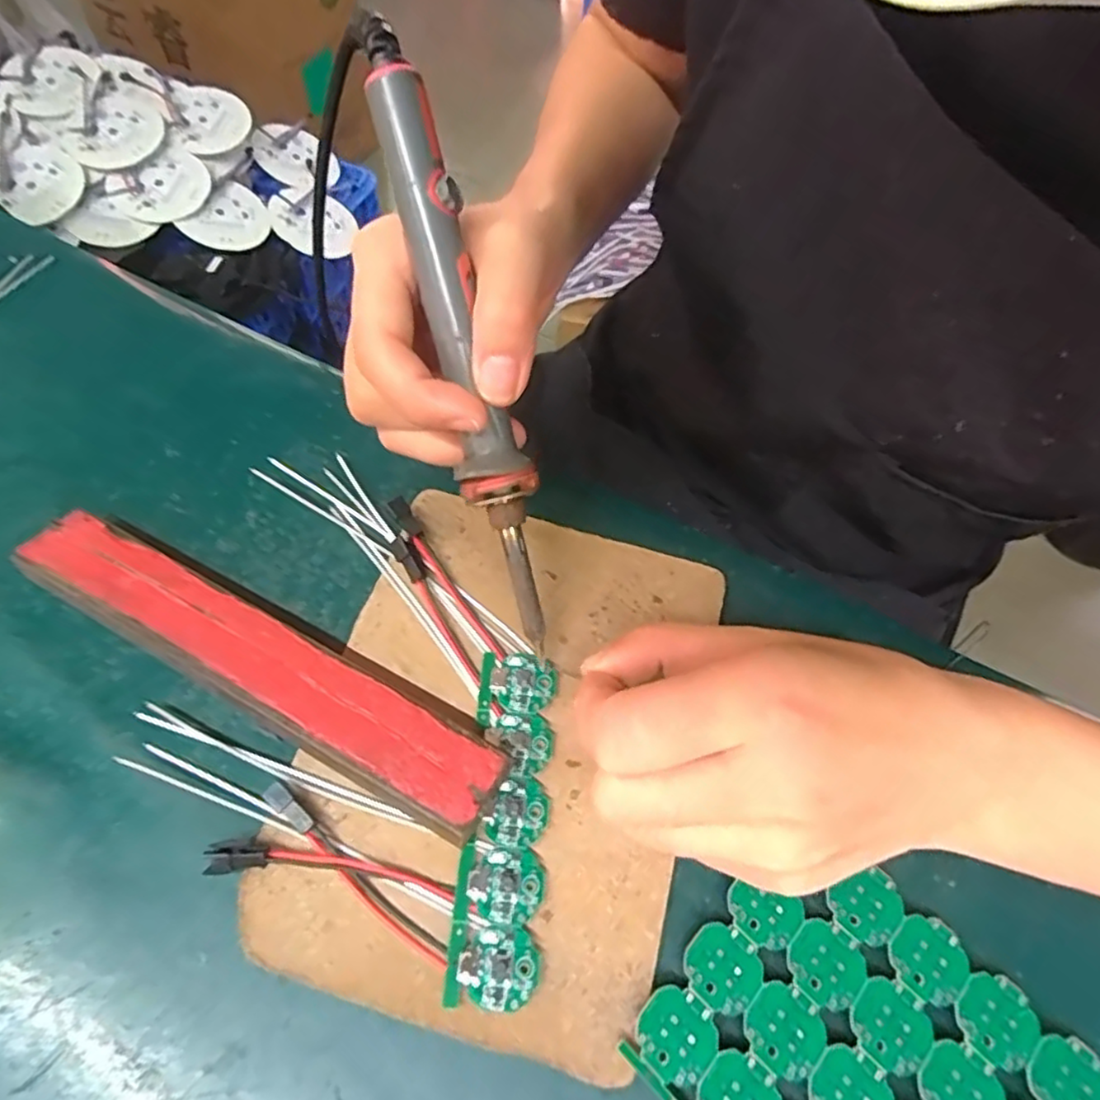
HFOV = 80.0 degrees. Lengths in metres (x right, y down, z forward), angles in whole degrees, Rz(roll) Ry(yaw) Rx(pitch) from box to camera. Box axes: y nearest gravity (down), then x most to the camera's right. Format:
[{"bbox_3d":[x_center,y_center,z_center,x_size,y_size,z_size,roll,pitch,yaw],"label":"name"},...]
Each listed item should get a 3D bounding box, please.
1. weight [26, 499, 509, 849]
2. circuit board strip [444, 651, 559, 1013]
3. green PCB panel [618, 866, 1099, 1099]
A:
[{"bbox_3d":[-0.104,0.039,0.230,0.193,0.022,0.031,26,63,12],"label":"weight"},{"bbox_3d":[-0.014,0.086,0.217,0.027,0.006,0.106,5,61,1],"label":"circuit board strip"},{"bbox_3d":[0.089,0.146,0.186,0.105,0.009,0.090,40,67,19],"label":"green PCB panel"}]

